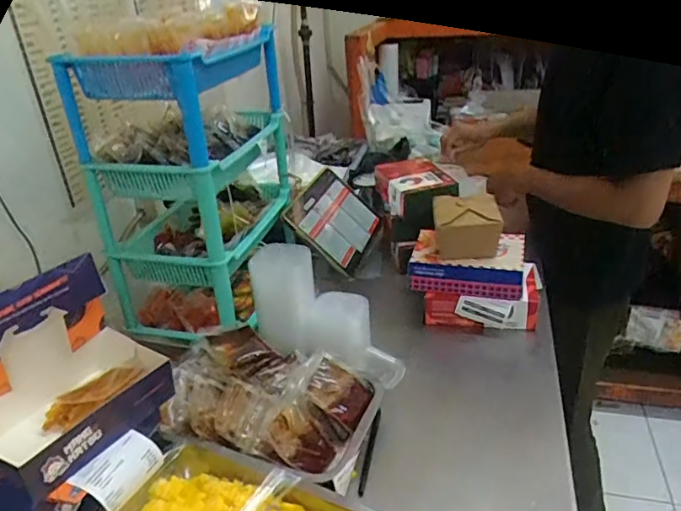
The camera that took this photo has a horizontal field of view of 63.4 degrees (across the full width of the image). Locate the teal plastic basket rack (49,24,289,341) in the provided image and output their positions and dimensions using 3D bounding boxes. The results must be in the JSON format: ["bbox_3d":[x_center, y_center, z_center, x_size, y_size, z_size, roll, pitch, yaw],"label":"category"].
[{"bbox_3d":[-0.236,-0.136,0.898,0.233,0.386,0.372,0,28,9],"label":"teal plastic basket rack"}]

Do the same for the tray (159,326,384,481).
[{"bbox_3d":[-0.096,0.188,0.724,0.269,0.072,0.191,9,30,23],"label":"tray"}]

